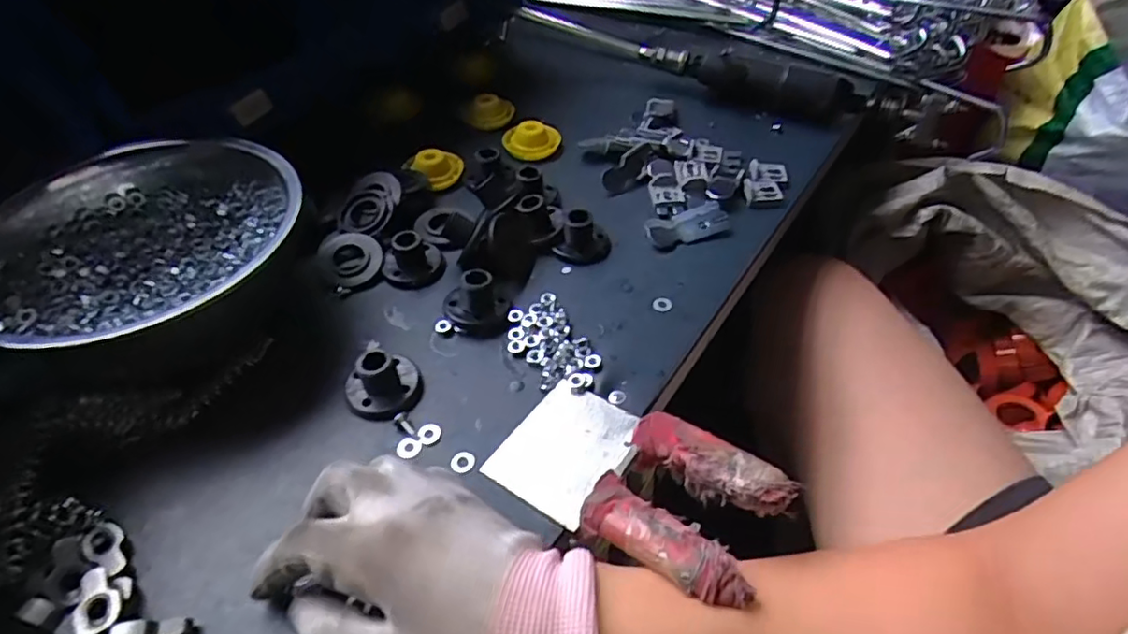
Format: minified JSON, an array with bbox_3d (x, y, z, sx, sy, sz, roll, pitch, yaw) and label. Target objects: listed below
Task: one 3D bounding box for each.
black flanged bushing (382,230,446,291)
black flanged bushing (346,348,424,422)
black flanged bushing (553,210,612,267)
[{"bbox_3d":[-0.104,-0.043,0.417,0.042,0.022,0.037,-16,49,-15],"label":"black flanged bushing"},{"bbox_3d":[-0.103,0.037,0.346,0.043,0.027,0.037,-26,52,-22],"label":"black flanged bushing"},{"bbox_3d":[0.014,-0.060,0.432,0.039,0.026,0.034,6,47,6],"label":"black flanged bushing"}]

